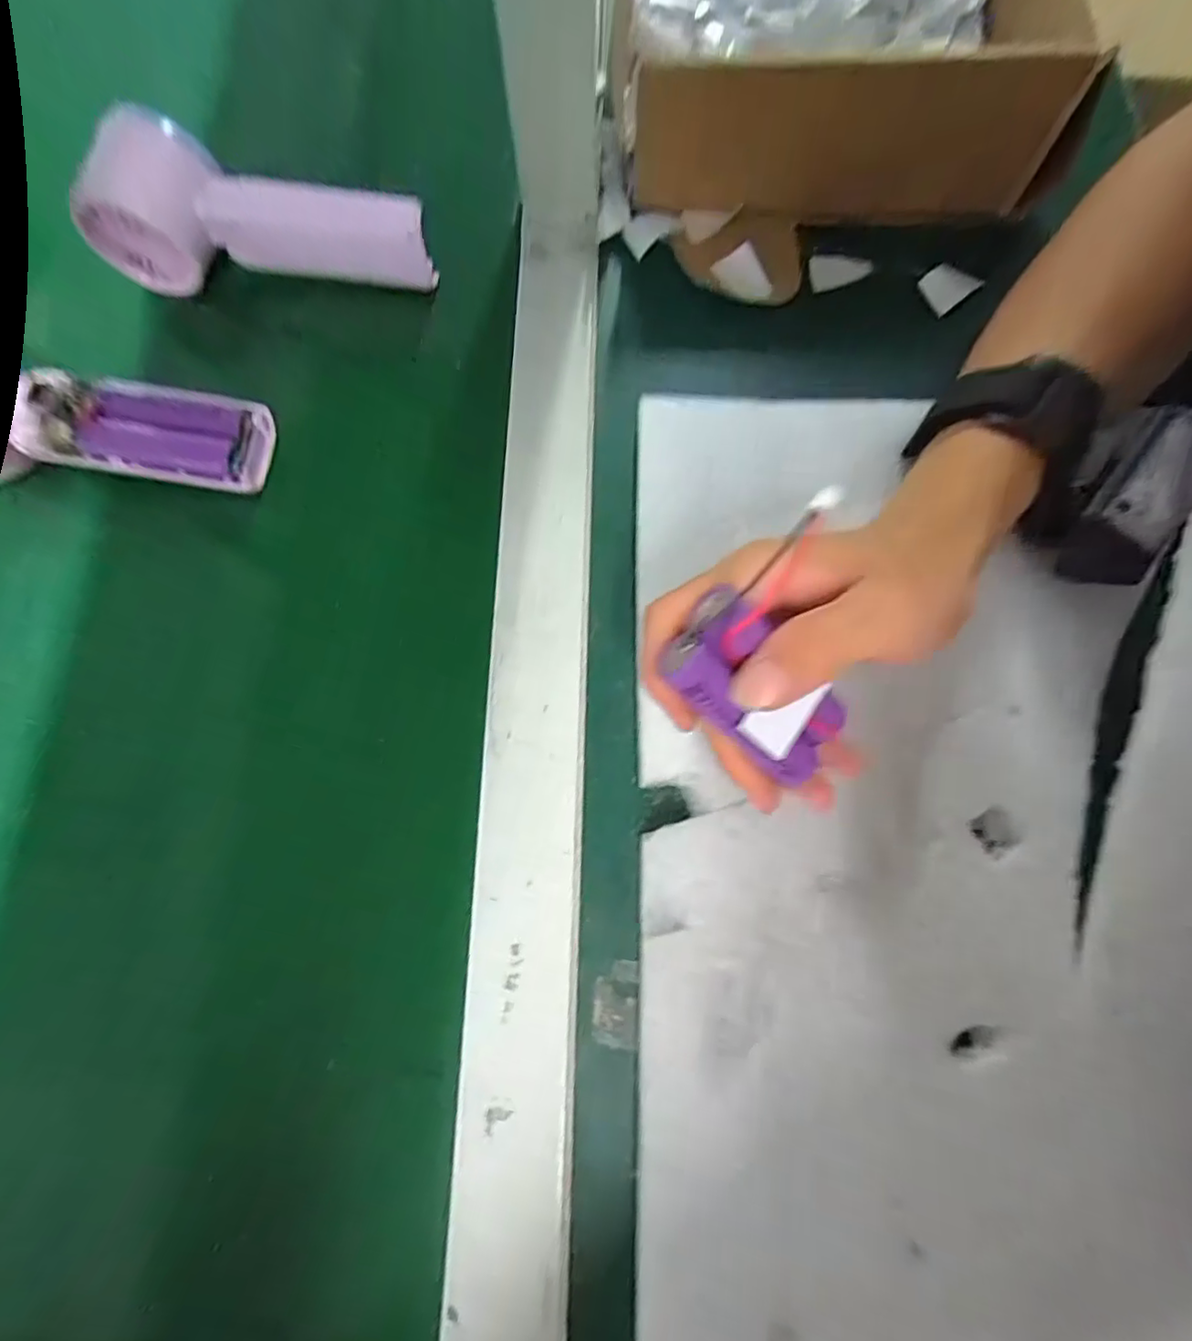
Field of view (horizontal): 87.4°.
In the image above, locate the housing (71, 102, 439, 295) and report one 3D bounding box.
[{"bbox_3d":[-0.165,-0.226,0.309,0.162,0.058,0.053,5,73,6],"label":"housing"}]

